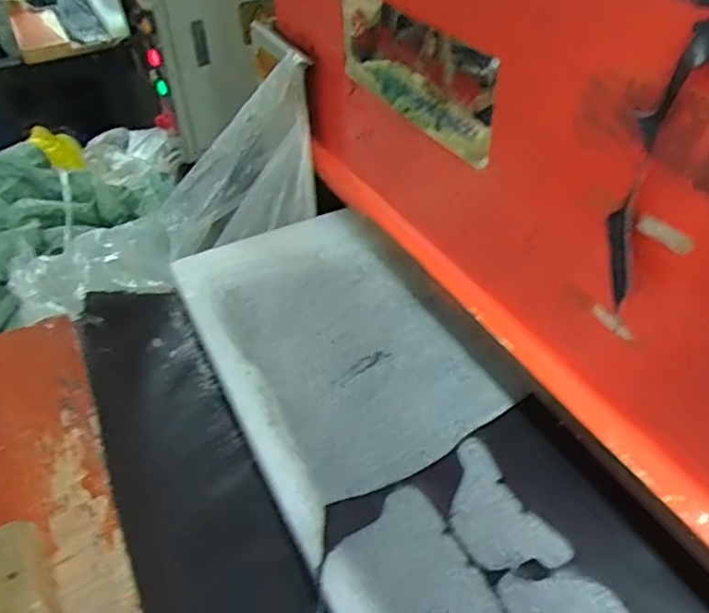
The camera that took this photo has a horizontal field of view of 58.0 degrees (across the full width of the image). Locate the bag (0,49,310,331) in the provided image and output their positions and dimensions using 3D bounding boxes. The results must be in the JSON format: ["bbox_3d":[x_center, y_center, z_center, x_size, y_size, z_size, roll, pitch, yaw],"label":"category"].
[{"bbox_3d":[-0.245,-0.131,0.927,0.514,0.174,0.171,-29,41,15],"label":"bag"}]

